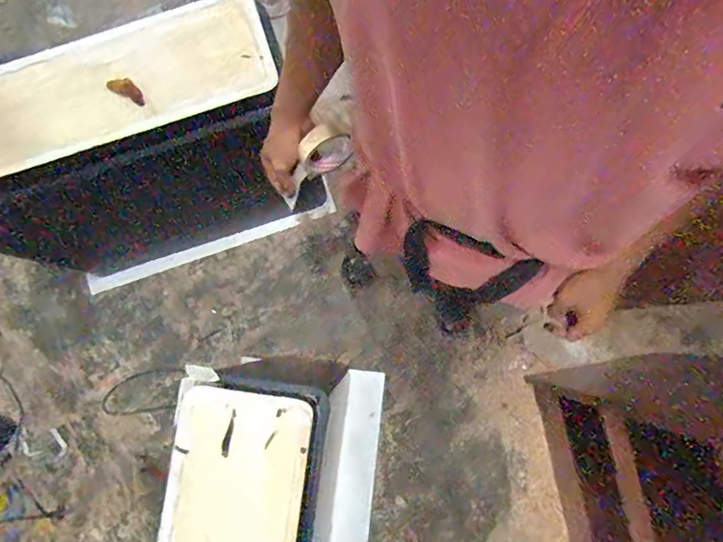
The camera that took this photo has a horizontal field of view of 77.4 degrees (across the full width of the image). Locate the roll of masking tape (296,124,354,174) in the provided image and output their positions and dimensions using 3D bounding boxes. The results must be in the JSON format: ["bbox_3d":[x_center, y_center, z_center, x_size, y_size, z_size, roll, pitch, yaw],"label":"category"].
[{"bbox_3d":[-0.054,-0.180,0.680,0.082,0.098,0.028,-34,81,-6],"label":"roll of masking tape"}]

